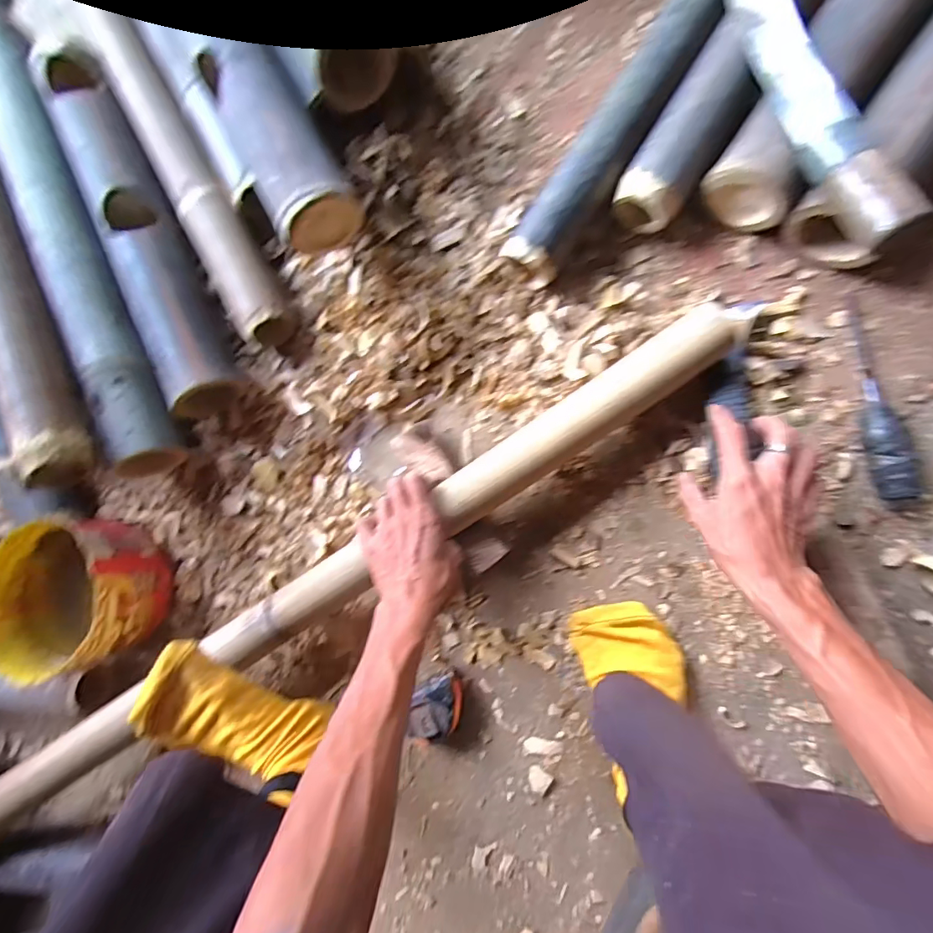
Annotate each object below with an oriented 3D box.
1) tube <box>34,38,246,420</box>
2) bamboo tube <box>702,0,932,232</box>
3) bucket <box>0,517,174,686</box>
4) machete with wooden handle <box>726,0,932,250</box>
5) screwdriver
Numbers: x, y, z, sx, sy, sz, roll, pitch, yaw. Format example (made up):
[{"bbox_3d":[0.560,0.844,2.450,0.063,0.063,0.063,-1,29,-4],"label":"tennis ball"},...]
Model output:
[{"bbox_3d":[-0.351,-0.262,0.537,0.074,0.076,0.427,-21,84,8],"label":"tube"},{"bbox_3d":[0.386,-0.439,0.444,0.083,0.064,0.462,34,93,10],"label":"bamboo tube"},{"bbox_3d":[-0.412,0.133,0.516,0.147,0.092,0.150,0,87,10],"label":"bucket"},{"bbox_3d":[0.286,-0.319,0.408,0.043,0.029,0.310,-15,73,7],"label":"machete with wooden handle"},{"bbox_3d":[0.388,-0.062,0.453,0.034,0.036,0.200,-11,85,9],"label":"screwdriver"}]

